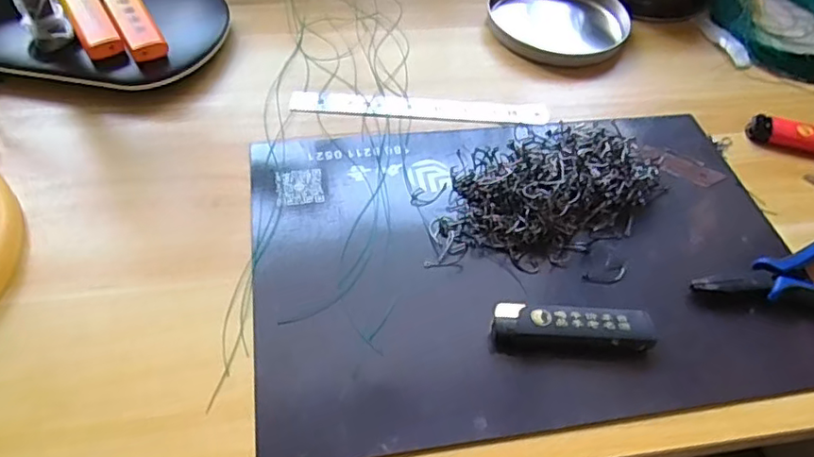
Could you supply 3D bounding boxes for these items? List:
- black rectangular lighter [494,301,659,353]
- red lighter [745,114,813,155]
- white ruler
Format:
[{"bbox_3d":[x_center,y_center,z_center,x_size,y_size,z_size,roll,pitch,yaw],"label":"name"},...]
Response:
[{"bbox_3d":[0.081,0.050,0.291,0.079,0.012,0.024,2,49,-3],"label":"black rectangular lighter"},{"bbox_3d":[0.271,-0.060,0.397,0.078,0.012,0.024,14,49,7],"label":"red lighter"},{"bbox_3d":[0.009,-0.085,0.402,0.172,0.004,0.022,2,49,-3],"label":"white ruler"}]

